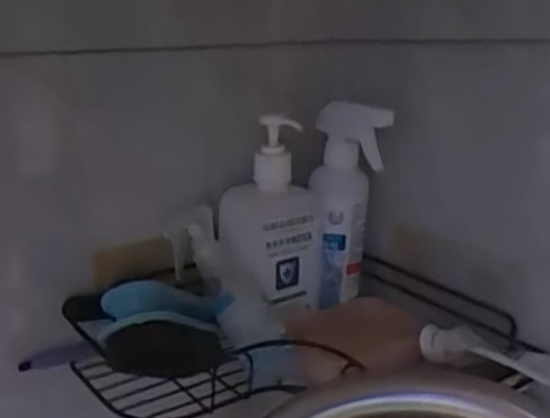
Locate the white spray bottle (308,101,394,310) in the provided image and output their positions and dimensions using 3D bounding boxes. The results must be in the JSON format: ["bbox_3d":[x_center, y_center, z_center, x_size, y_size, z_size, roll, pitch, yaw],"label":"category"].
[{"bbox_3d":[0.067,-0.004,0.633,0.063,0.177,0.058,-1,15,1],"label":"white spray bottle"}]

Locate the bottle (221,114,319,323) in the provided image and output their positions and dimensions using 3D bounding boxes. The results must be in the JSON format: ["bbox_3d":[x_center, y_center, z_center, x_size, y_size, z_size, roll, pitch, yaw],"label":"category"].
[{"bbox_3d":[-0.006,0.010,0.594,0.056,0.166,0.081,11,19,37],"label":"bottle"}]

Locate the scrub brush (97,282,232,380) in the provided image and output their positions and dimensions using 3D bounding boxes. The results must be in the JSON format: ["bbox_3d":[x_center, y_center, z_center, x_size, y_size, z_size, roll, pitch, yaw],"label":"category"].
[{"bbox_3d":[-0.079,0.094,0.518,0.095,0.077,0.040,-7,16,-19],"label":"scrub brush"}]

